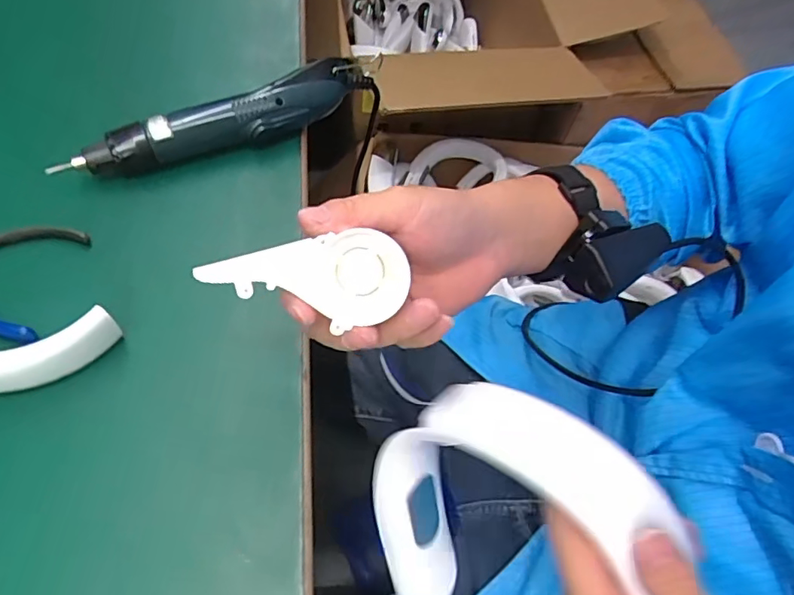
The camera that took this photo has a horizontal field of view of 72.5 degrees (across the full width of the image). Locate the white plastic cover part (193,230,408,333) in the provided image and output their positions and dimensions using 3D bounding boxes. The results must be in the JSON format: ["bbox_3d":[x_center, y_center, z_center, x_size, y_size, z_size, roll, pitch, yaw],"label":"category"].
[{"bbox_3d":[-0.043,-0.014,0.252,0.089,0.025,0.047,4,58,-14],"label":"white plastic cover part"}]

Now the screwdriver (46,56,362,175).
[{"bbox_3d":[-0.128,-0.130,0.409,0.236,0.038,0.041,-27,68,-20],"label":"screwdriver"}]

